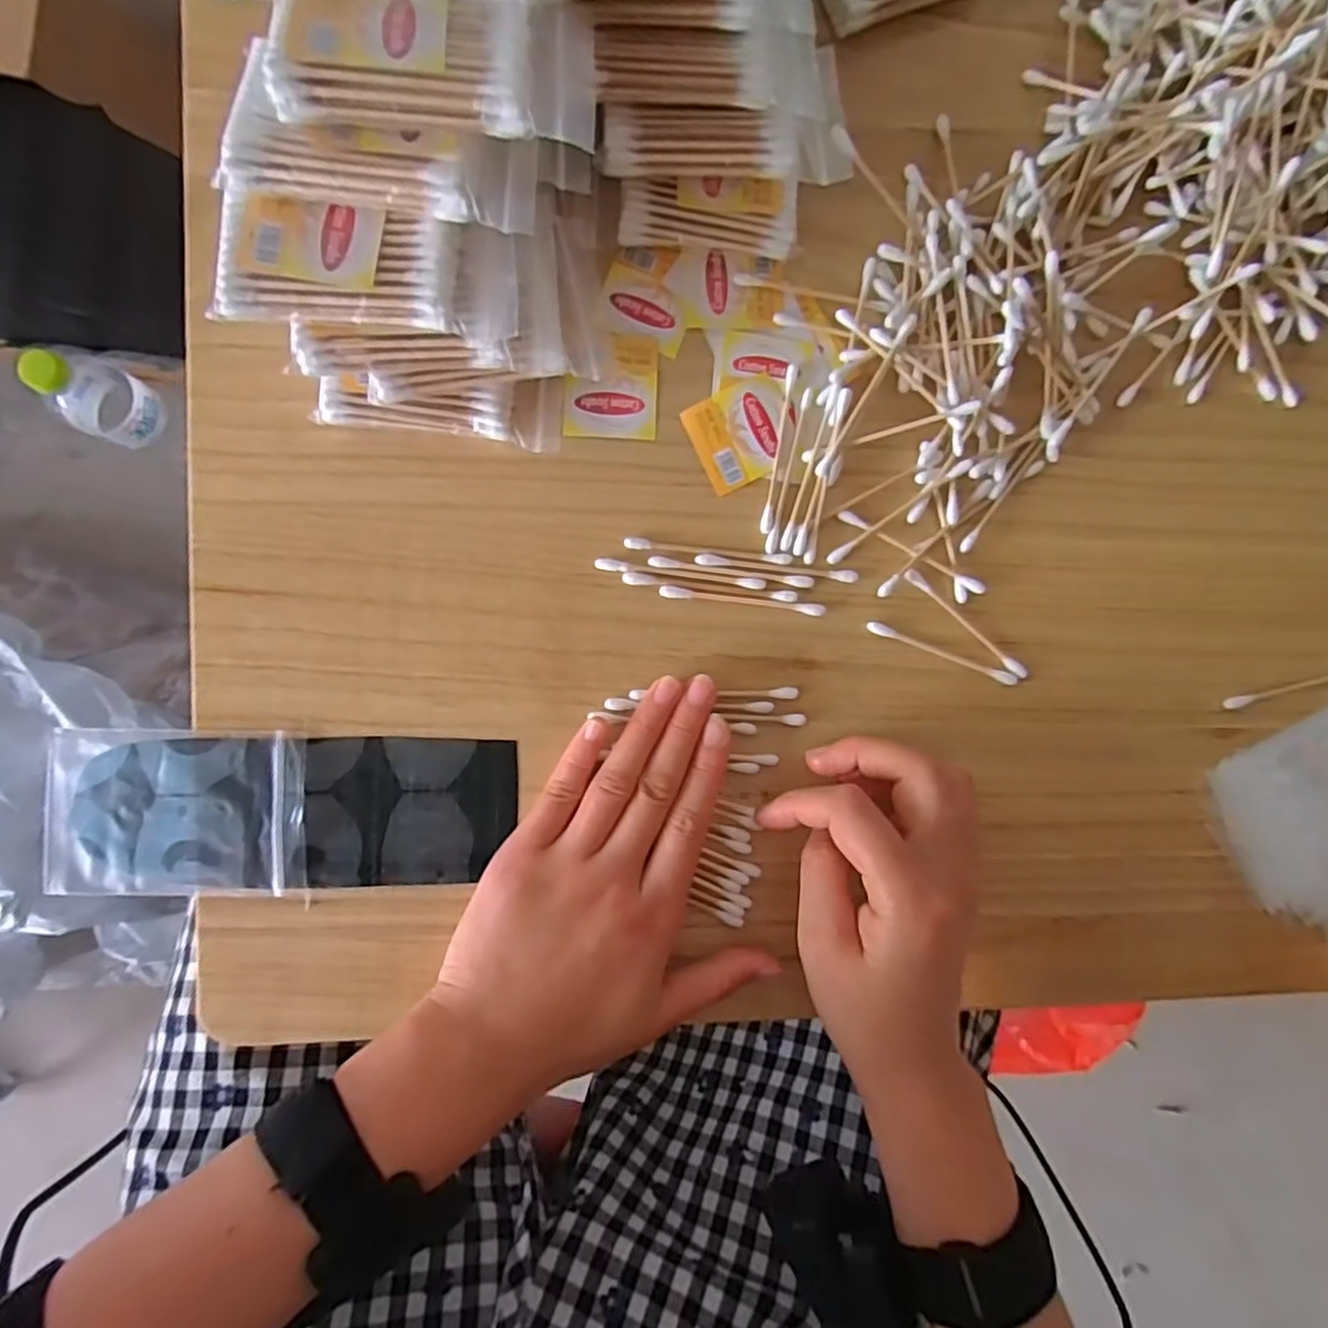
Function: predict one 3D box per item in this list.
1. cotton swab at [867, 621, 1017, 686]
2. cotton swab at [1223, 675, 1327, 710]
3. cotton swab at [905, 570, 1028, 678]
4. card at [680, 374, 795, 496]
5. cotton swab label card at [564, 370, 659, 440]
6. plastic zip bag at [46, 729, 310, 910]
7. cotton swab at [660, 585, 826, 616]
[{"bbox_3d":[0.122,-0.004,0.303,0.071,0.004,0.005,20,89,-5],"label":"cotton swab"},{"bbox_3d":[0.289,0.011,0.318,0.070,0.007,0.005,-14,92,-5],"label":"cotton swab"},{"bbox_3d":[0.132,-0.018,0.304,0.070,0.004,0.006,40,87,-5],"label":"cotton swab"},{"bbox_3d":[0.034,-0.097,0.293,0.040,0.004,0.038,-25,93,-4],"label":"card"},{"bbox_3d":[-0.022,-0.109,0.290,0.038,0.004,0.028,1,91,-5],"label":"cotton swab label card"},{"bbox_3d":[-0.194,0.060,0.279,0.098,0.006,0.066,1,91,-5],"label":"plastic zip bag"},{"bbox_3d":[0.034,-0.027,0.294,0.070,0.004,0.005,7,91,-5],"label":"cotton swab"}]

